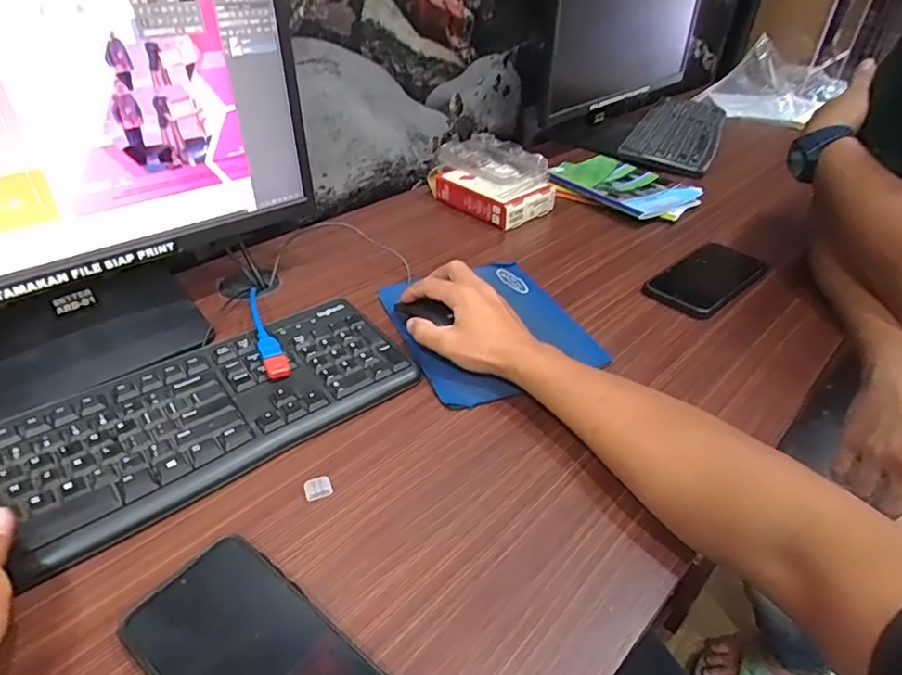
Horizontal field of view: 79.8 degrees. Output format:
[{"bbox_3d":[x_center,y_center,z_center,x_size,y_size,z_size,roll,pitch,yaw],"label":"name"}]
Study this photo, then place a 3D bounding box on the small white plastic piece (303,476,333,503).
[{"bbox_3d":[-0.097,0.109,0.393,0.019,0.005,0.016,-15,43,-22],"label":"small white plastic piece"}]

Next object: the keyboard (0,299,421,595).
[{"bbox_3d":[-0.237,0.076,0.415,0.428,0.017,0.164,-22,45,-28],"label":"keyboard"}]

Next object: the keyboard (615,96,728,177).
[{"bbox_3d":[0.448,-0.419,1.051,0.153,0.017,0.454,17,41,19],"label":"keyboard"}]

